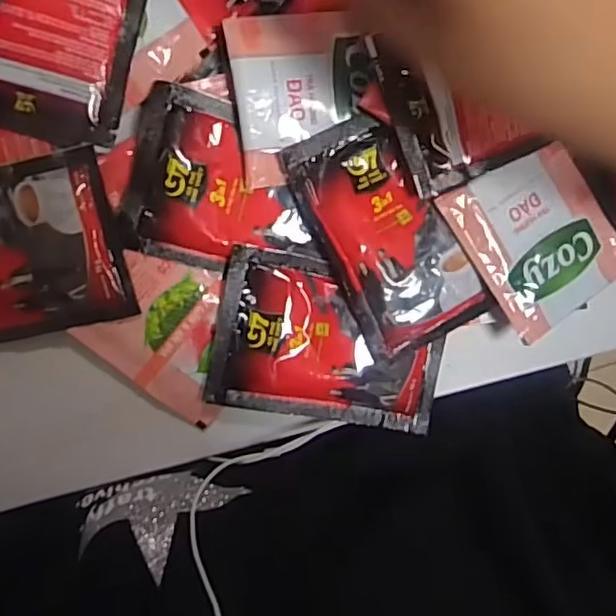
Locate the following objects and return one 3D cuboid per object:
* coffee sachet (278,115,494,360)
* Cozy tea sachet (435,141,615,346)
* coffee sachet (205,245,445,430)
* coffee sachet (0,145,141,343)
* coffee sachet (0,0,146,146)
[{"bbox_3d":[0.033,-0.030,0.254,0.052,0.012,0.098,-29,100,-4],"label":"coffee sachet"},{"bbox_3d":[0.103,-0.032,0.263,0.068,0.007,0.075,-33,99,-8],"label":"Cozy tea sachet"},{"bbox_3d":[0.011,0.015,0.261,0.100,0.011,0.066,10,95,-10],"label":"coffee sachet"},{"bbox_3d":[-0.124,-0.019,0.231,0.098,0.008,0.066,-12,94,-5],"label":"coffee sachet"},{"bbox_3d":[-0.095,-0.116,0.227,0.061,0.008,0.097,14,95,-10],"label":"coffee sachet"}]

